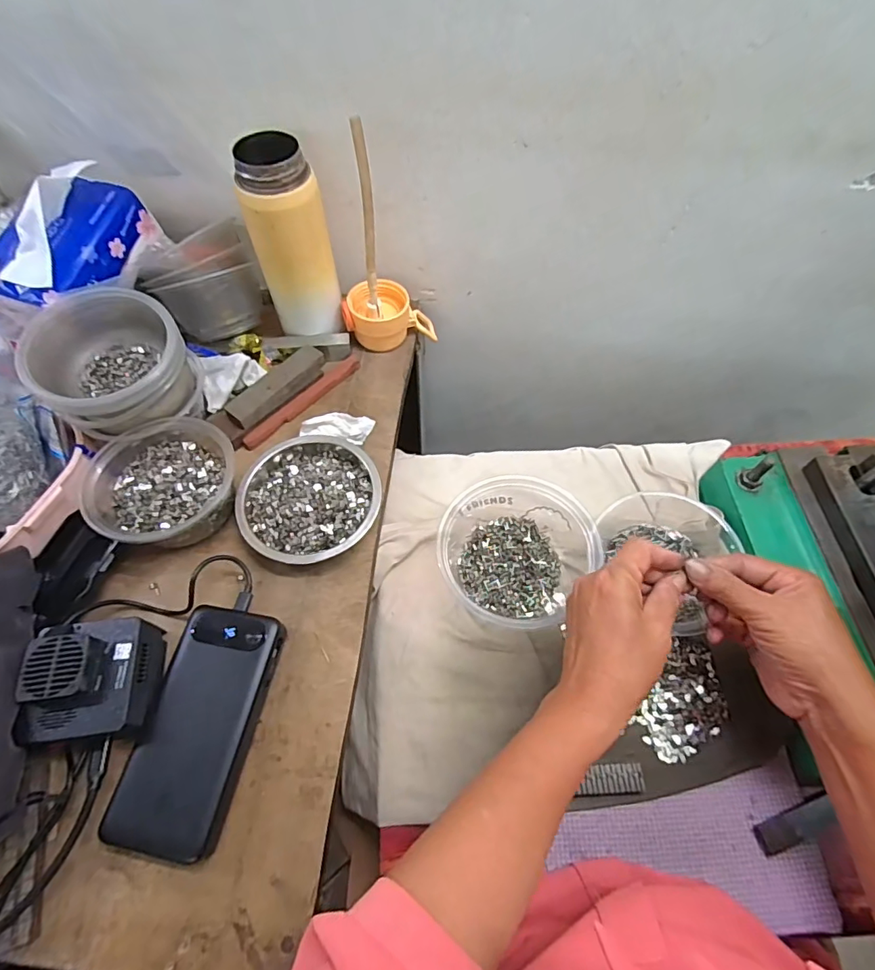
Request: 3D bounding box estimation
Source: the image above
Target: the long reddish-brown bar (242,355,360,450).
[{"bbox_3d":[-0.136,-0.087,0.510,0.016,0.012,0.149,35,67,18],"label":"long reddish-brown bar"}]

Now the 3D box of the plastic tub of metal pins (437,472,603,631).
[{"bbox_3d":[0.066,0.047,0.438,0.134,0.052,0.124,0,61,0],"label":"plastic tub of metal pins"}]

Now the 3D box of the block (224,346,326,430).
[{"bbox_3d":[-0.159,-0.099,0.497,0.028,0.019,0.109,37,67,19],"label":"block"}]

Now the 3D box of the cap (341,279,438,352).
[{"bbox_3d":[-0.051,-0.182,0.545,0.098,0.065,0.056,-6,61,-3],"label":"cap"}]

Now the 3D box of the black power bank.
[{"bbox_3d":[-0.170,0.171,0.357,0.074,0.031,0.159,9,61,6],"label":"black power bank"}]

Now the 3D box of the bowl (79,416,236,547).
[{"bbox_3d":[-0.230,0.001,0.427,0.118,0.049,0.107,-28,64,-14],"label":"bowl"}]

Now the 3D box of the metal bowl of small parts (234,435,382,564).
[{"bbox_3d":[-0.113,0.011,0.445,0.122,0.031,0.119,0,61,0],"label":"metal bowl of small parts"}]

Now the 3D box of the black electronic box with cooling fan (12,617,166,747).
[{"bbox_3d":[-0.247,0.135,0.348,0.073,0.036,0.078,-6,61,-3],"label":"black electronic box with cooling fan"}]

